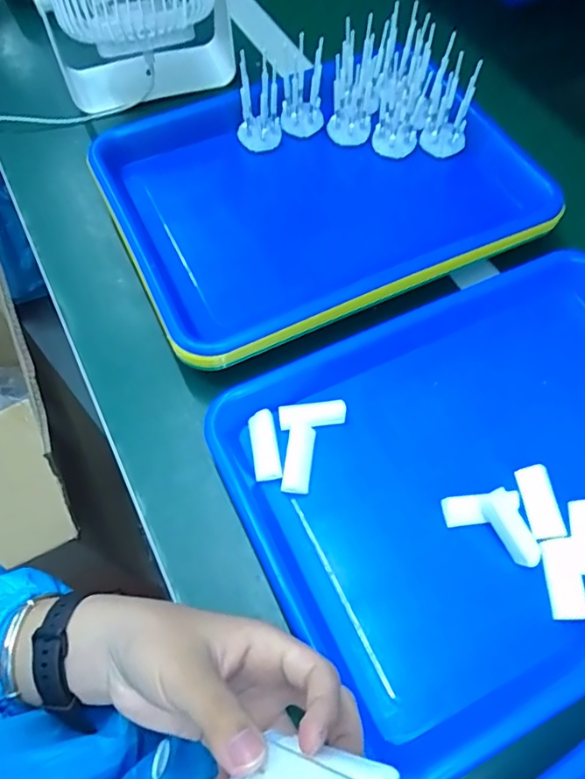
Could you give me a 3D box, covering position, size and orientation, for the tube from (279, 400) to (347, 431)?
[{"bbox_3d":[0.014,0.017,0.373,0.046,0.011,0.017,-7,62,-5],"label":"tube"}]

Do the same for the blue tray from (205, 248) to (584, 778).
[{"bbox_3d":[0.140,0.051,0.356,0.332,0.038,0.244,-23,65,-12],"label":"blue tray"}]

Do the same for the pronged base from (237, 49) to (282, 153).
[{"bbox_3d":[-0.030,-0.246,0.469,0.039,0.067,0.025,-5,62,-3],"label":"pronged base"}]

